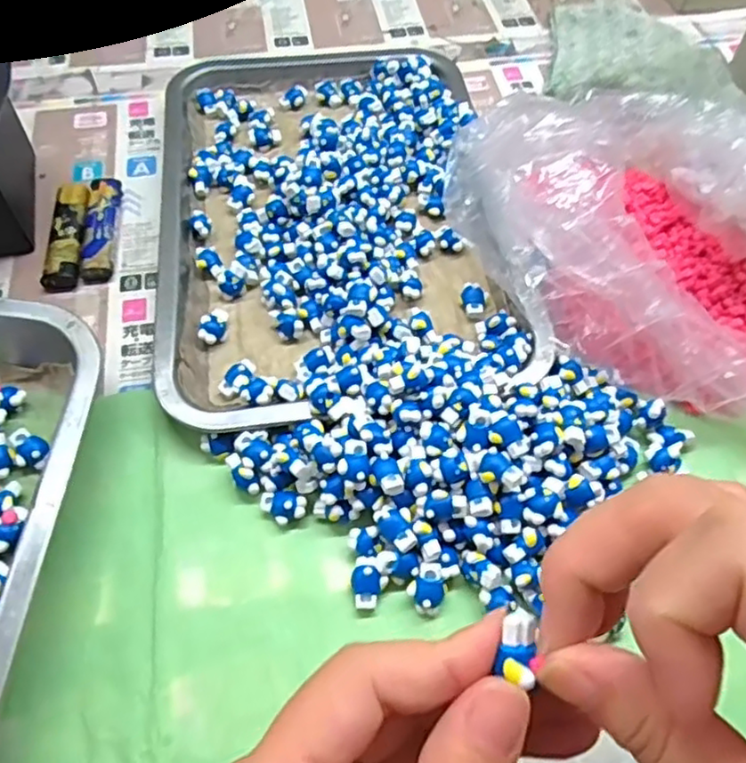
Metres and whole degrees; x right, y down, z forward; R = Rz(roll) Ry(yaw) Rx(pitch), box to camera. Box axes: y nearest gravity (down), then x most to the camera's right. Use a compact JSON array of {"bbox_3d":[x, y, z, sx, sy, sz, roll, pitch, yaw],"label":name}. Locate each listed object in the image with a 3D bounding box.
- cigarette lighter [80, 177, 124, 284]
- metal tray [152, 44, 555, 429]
[{"bbox_3d":[-0.171,-0.098,0.411,0.019,0.013,0.081,-6,57,-4],"label":"cigarette lighter"},{"bbox_3d":[-0.030,-0.123,0.417,0.204,0.032,0.330,-6,57,-4],"label":"metal tray"}]

